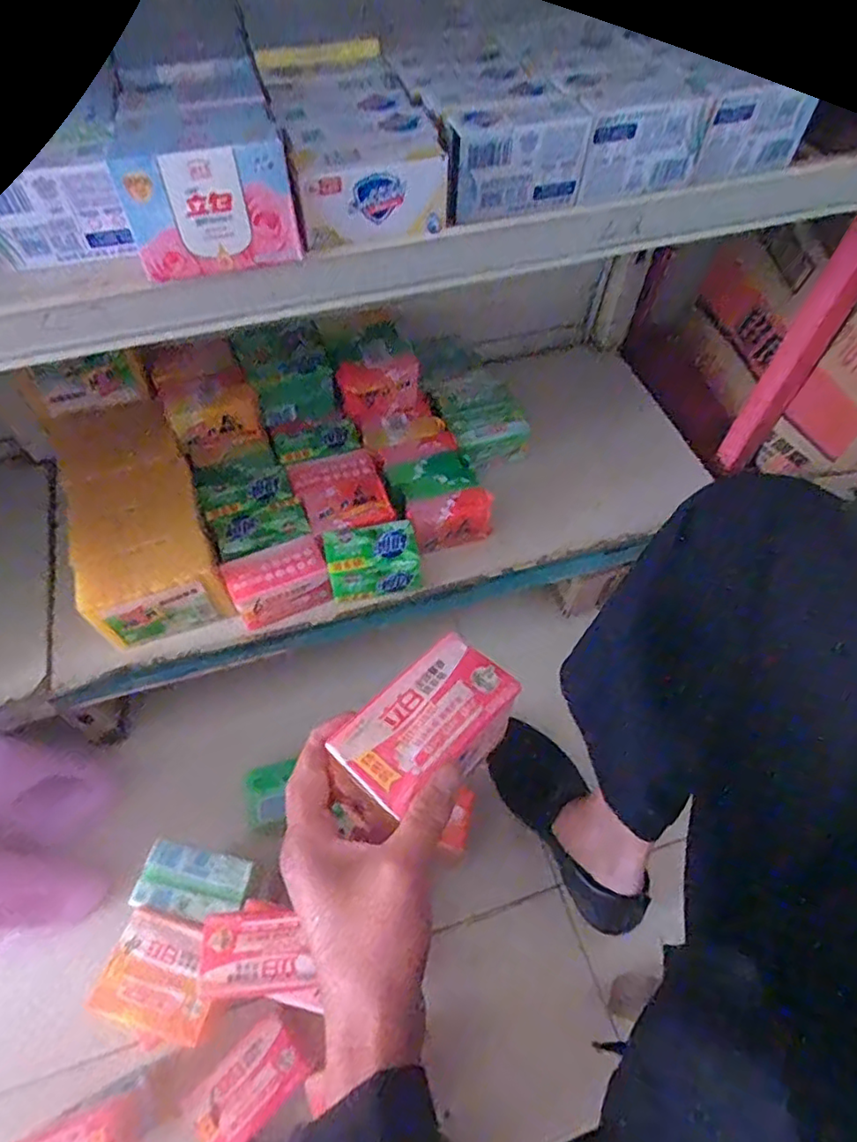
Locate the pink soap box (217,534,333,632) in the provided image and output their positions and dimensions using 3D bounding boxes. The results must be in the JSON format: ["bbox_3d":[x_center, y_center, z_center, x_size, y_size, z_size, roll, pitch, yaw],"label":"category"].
[{"bbox_3d":[-0.175,0.013,0.721,0.113,0.065,0.065,-20,60,-14],"label":"pink soap box"}]

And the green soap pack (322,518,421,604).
[{"bbox_3d":[-0.067,-0.011,0.744,0.108,0.065,0.068,-10,58,-8],"label":"green soap pack"}]

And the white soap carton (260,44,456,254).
[{"bbox_3d":[-0.049,-0.296,0.426,0.103,0.053,0.150,-13,59,-10],"label":"white soap carton"}]

